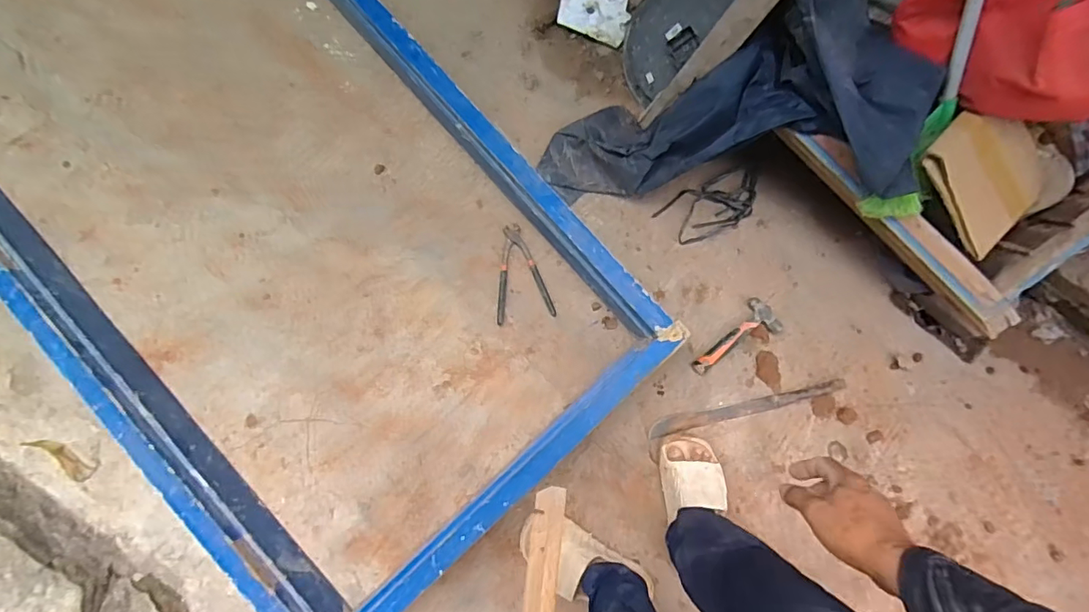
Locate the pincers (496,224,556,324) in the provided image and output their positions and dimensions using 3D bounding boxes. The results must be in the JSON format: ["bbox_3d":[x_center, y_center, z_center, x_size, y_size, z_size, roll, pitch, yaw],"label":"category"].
[{"bbox_3d":[-0.054,-0.073,1.124,0.122,0.020,0.208,-8,82,-2],"label":"pincers"}]

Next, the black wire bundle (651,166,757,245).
[{"bbox_3d":[0.382,-0.227,1.135,0.260,0.019,0.116,-25,83,-4],"label":"black wire bundle"}]

